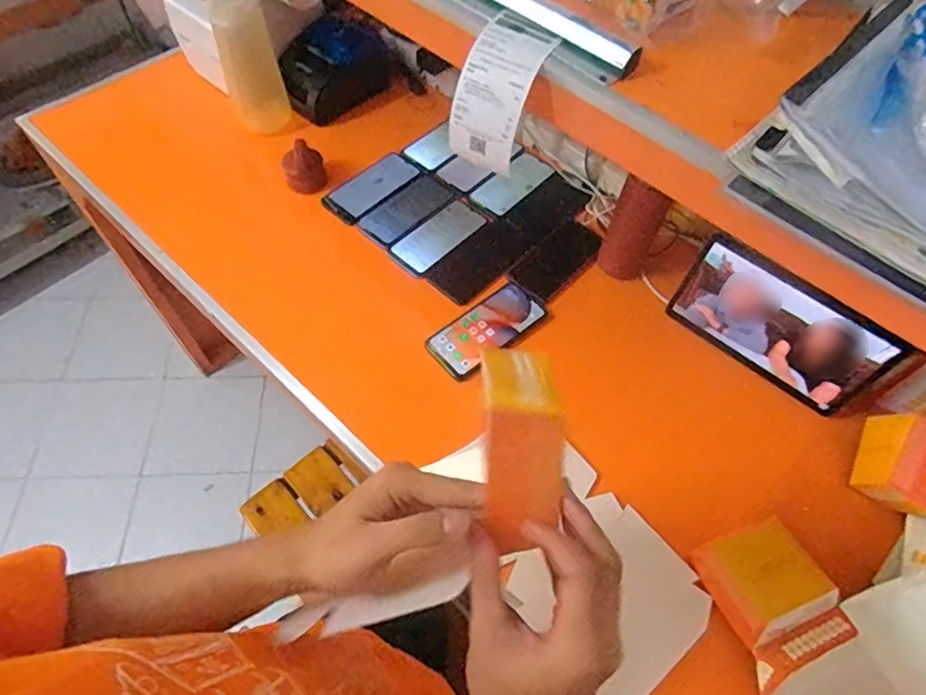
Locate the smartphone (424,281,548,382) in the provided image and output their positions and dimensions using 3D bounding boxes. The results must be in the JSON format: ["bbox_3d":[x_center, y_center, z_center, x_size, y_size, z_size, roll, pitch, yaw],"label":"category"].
[{"bbox_3d":[0.035,-0.027,0.808,0.167,0.012,0.077,-36,71,-17],"label":"smartphone"}]

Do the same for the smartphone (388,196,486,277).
[{"bbox_3d":[-0.037,-0.176,0.897,0.074,0.011,0.157,39,64,19],"label":"smartphone"}]

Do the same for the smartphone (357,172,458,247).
[{"bbox_3d":[-0.092,-0.226,0.917,0.077,0.012,0.172,40,65,19],"label":"smartphone"}]

